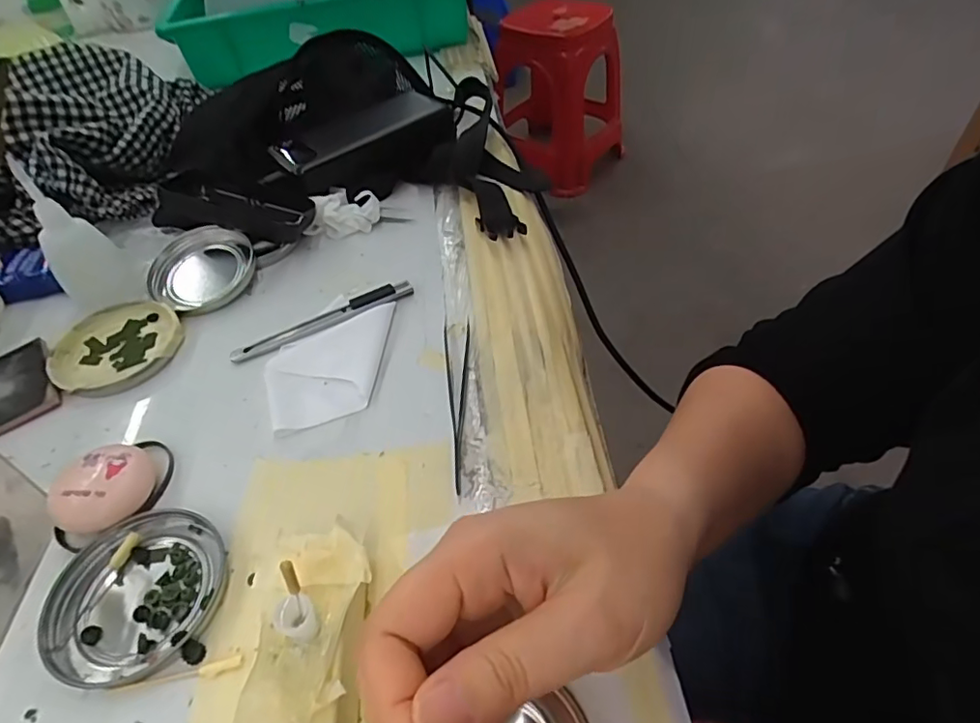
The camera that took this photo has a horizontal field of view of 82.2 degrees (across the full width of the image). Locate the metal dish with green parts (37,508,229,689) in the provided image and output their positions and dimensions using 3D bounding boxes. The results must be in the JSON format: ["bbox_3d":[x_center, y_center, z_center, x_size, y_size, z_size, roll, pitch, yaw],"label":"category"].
[{"bbox_3d":[-0.166,0.108,0.264,0.077,0.008,0.075,-2,48,2],"label":"metal dish with green parts"}]

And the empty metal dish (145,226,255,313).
[{"bbox_3d":[-0.210,-0.070,0.413,0.053,0.026,0.071,26,55,25],"label":"empty metal dish"}]

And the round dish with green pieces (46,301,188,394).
[{"bbox_3d":[-0.249,-0.010,0.376,0.079,0.008,0.076,-2,48,2],"label":"round dish with green pieces"}]

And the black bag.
[{"bbox_3d":[-0.111,-0.203,0.492,0.269,0.079,0.246,0,48,4],"label":"black bag"}]

